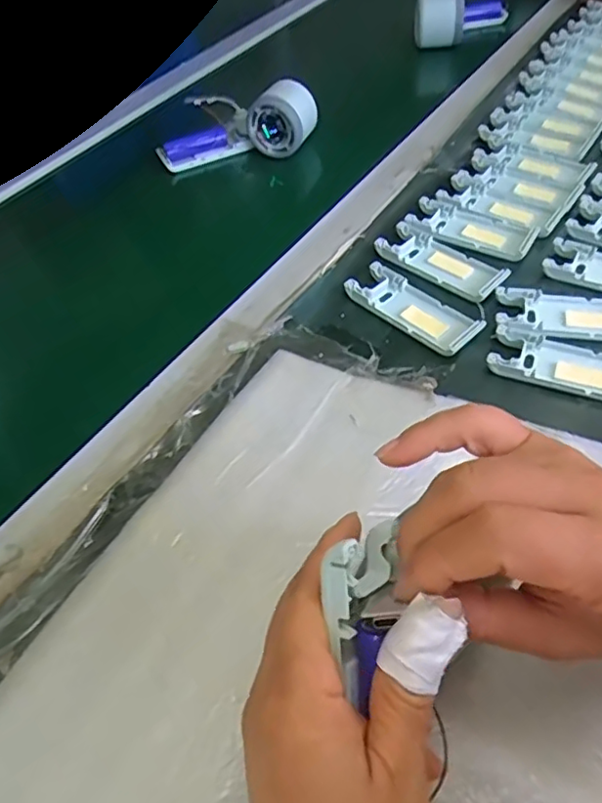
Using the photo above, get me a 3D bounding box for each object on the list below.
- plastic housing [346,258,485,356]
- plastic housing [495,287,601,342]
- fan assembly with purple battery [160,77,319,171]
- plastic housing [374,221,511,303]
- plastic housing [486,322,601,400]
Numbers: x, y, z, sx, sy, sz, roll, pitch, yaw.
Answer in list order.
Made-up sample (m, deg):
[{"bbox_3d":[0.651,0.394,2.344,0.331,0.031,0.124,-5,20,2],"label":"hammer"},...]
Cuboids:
[{"bbox_3d":[0.085,-0.072,0.445,0.103,0.010,0.044,36,62,29],"label":"plastic housing"},{"bbox_3d":[0.196,-0.063,0.428,0.104,0.010,0.044,6,51,10],"label":"plastic housing"},{"bbox_3d":[-0.065,-0.280,0.607,0.160,0.058,0.049,-9,49,15],"label":"fan assembly with purple battery"},{"bbox_3d":[0.114,-0.114,0.478,0.104,0.010,0.046,33,60,28],"label":"plastic housing"},{"bbox_3d":[0.183,-0.024,0.403,0.102,0.014,0.045,17,54,19],"label":"plastic housing"}]

